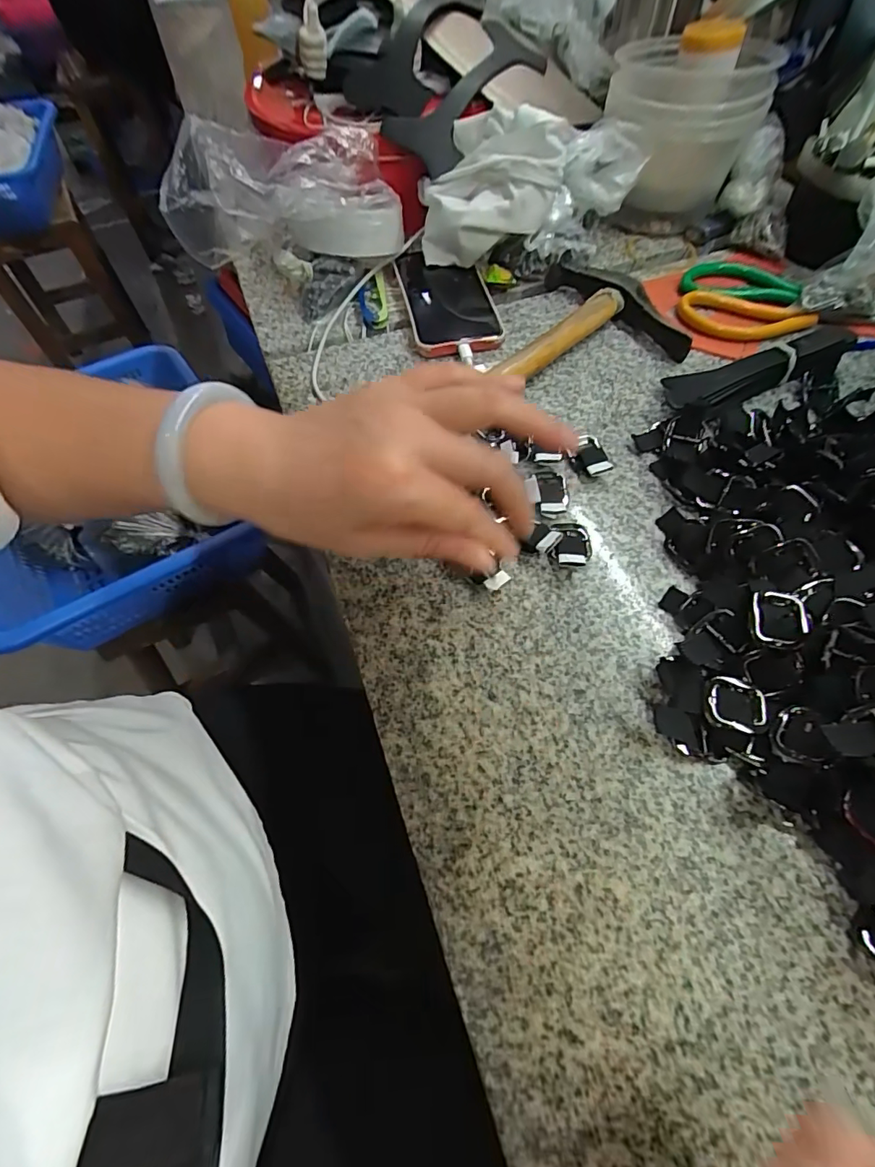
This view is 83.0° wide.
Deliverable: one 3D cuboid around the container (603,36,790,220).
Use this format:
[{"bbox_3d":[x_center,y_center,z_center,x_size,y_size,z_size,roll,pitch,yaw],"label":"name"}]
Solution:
[{"bbox_3d":[0.218,-0.409,0.458,0.126,0.121,0.127,7,61,7],"label":"container"}]

